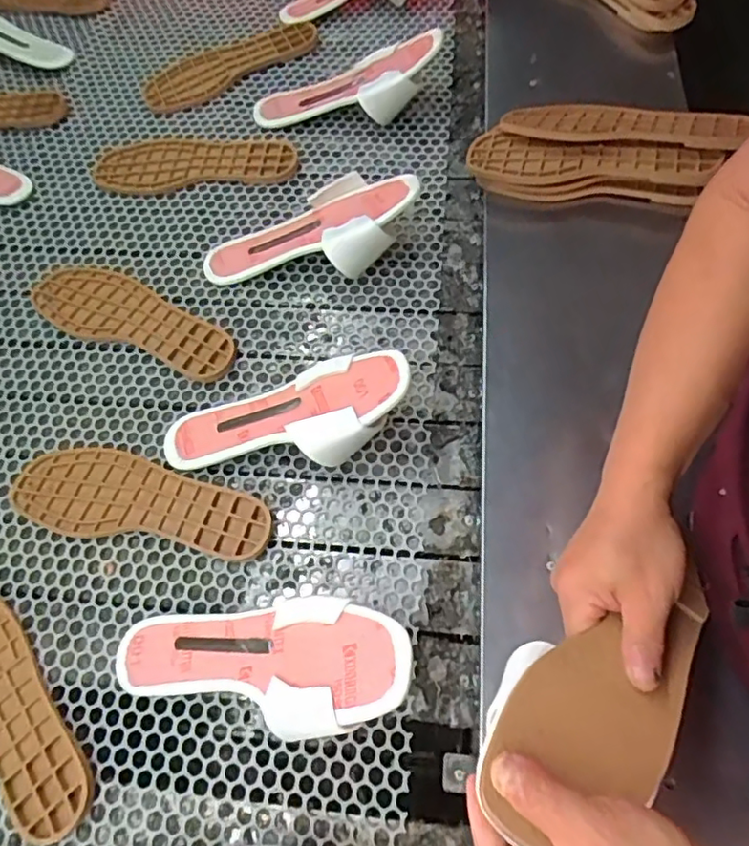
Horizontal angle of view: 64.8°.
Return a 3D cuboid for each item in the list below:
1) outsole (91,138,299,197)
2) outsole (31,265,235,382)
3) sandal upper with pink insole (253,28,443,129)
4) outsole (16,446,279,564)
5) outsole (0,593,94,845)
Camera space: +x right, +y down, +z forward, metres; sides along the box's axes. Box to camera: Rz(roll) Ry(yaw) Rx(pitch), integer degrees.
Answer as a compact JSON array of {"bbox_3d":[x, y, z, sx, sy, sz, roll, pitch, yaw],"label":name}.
[{"bbox_3d":[-0.228,-0.330,0.745,0.258,0.012,0.086,-2,65,3],"label":"outsole"},{"bbox_3d":[-0.266,-0.117,0.649,0.256,0.013,0.087,22,68,13],"label":"outsole"},{"bbox_3d":[-0.032,-0.415,0.747,0.259,0.060,0.072,-2,63,26],"label":"sandal upper with pink insole"},{"bbox_3d":[-0.223,0.071,0.561,0.256,0.013,0.086,7,65,7],"label":"outsole"},{"bbox_3d":[-0.319,0.222,0.494,0.256,0.012,0.086,37,72,18],"label":"outsole"}]

